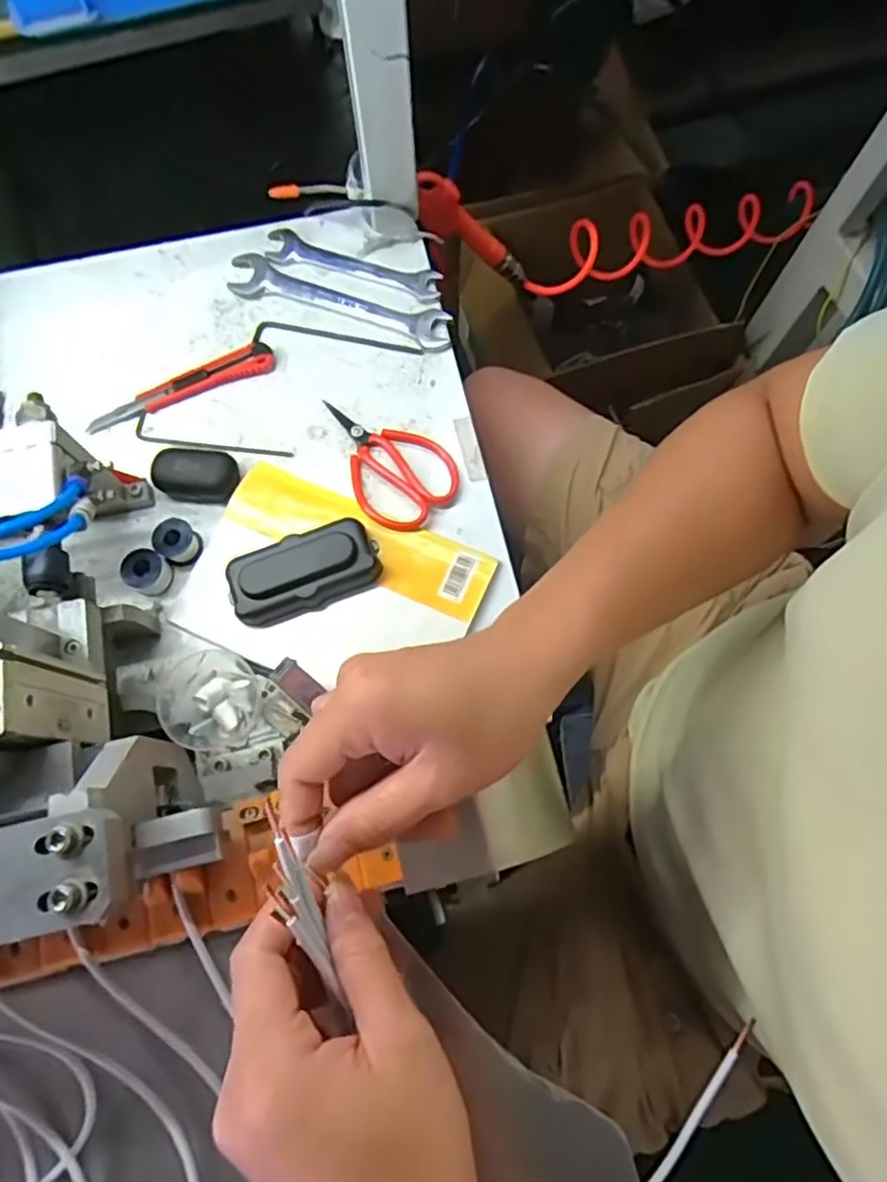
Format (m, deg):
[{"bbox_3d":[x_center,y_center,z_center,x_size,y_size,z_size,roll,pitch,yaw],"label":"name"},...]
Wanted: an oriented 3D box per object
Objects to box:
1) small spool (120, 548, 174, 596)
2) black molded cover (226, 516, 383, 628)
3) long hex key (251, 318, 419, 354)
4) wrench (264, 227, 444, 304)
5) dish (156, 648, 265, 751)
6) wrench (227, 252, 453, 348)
[{"bbox_3d":[-0.219,-0.015,0.493,0.029,0.025,0.028,0,73,0],"label":"small spool"},{"bbox_3d":[-0.101,-0.015,0.481,0.104,0.022,0.053,-24,74,-7],"label":"black molded cover"},{"bbox_3d":[-0.089,-0.208,0.560,0.143,0.005,0.026,9,73,3],"label":"long hex key"},{"bbox_3d":[-0.078,-0.281,0.577,0.157,0.005,0.032,17,73,5],"label":"wrench"},{"bbox_3d":[-0.166,0.074,0.464,0.074,0.028,0.067,26,74,8],"label":"dish"},{"bbox_3d":[-0.090,-0.245,0.567,0.195,0.008,0.038,19,74,6],"label":"wrench"}]

